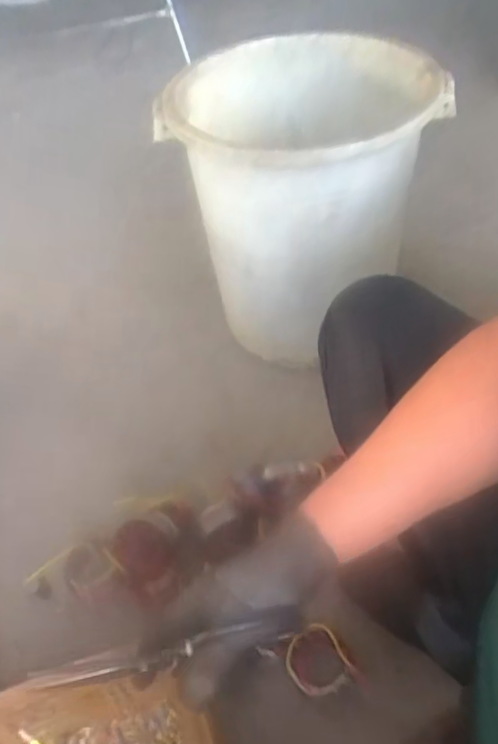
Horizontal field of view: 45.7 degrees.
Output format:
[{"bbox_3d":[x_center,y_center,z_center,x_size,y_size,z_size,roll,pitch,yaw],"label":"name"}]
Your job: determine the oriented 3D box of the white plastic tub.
[{"bbox_3d":[0.079,-0.328,1.057,0.395,0.414,0.428,-3,49,4],"label":"white plastic tub"}]

